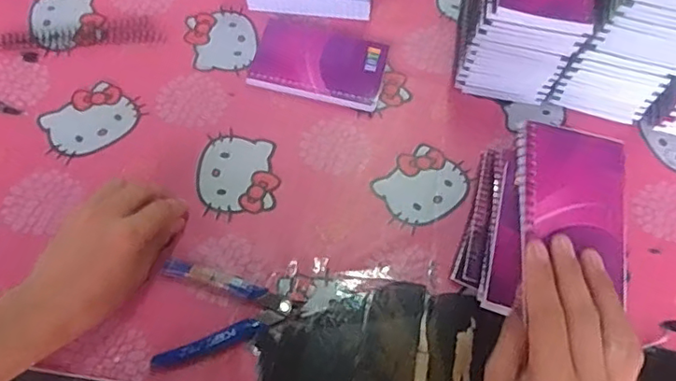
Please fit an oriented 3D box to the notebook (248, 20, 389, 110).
[{"bbox_3d":[-0.017,-0.128,0.569,0.126,0.022,0.079,14,63,3],"label":"notebook"}]

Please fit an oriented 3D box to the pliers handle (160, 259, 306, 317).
[{"bbox_3d":[-0.086,0.079,0.466,0.115,0.013,0.016,17,63,5],"label":"pliers handle"}]

